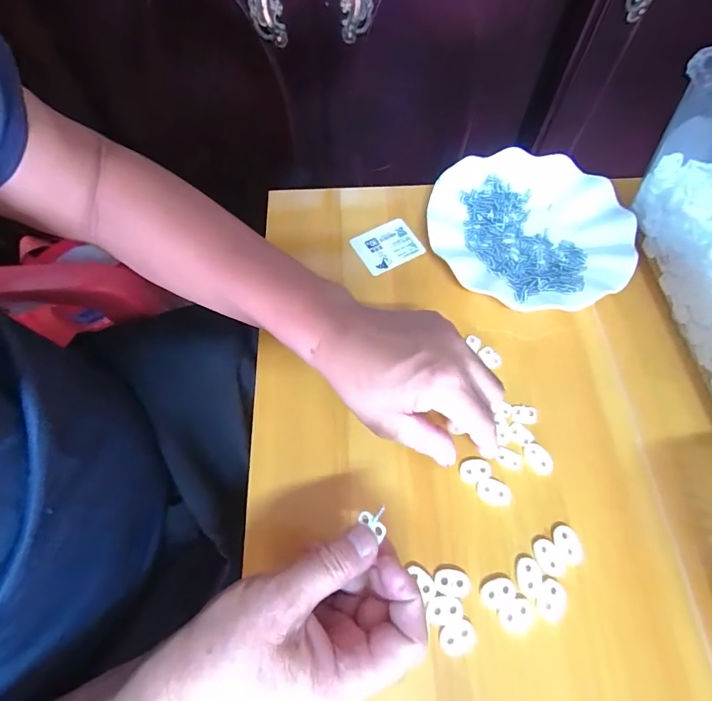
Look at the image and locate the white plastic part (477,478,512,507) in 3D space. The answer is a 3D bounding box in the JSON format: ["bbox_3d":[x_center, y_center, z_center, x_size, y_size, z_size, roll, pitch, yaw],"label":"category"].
[{"bbox_3d":[0.101,0.103,0.309,0.024,0.004,0.016,22,67,12],"label":"white plastic part"}]

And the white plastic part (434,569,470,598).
[{"bbox_3d":[0.064,0.155,0.283,0.023,0.004,0.015,8,65,6],"label":"white plastic part"}]

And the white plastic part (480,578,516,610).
[{"bbox_3d":[0.094,0.160,0.280,0.024,0.004,0.014,-22,65,-8],"label":"white plastic part"}]

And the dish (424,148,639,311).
[{"bbox_3d":[0.161,-0.114,0.400,0.174,0.022,0.179,-1,64,2],"label":"dish"}]

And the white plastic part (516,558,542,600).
[{"bbox_3d":[0.116,0.152,0.284,0.016,0.004,0.024,5,64,5],"label":"white plastic part"}]

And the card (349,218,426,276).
[{"bbox_3d":[0.031,-0.101,0.414,0.058,0.004,0.047,-28,71,-10],"label":"card"}]

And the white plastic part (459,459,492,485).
[{"bbox_3d":[0.089,0.089,0.315,0.022,0.004,0.016,-14,65,-5],"label":"white plastic part"}]

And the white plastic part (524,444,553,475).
[{"bbox_3d":[0.137,0.081,0.318,0.017,0.004,0.024,-21,65,-8],"label":"white plastic part"}]

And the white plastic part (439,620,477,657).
[{"bbox_3d":[0.065,0.183,0.269,0.023,0.004,0.018,-14,64,-5],"label":"white plastic part"}]

